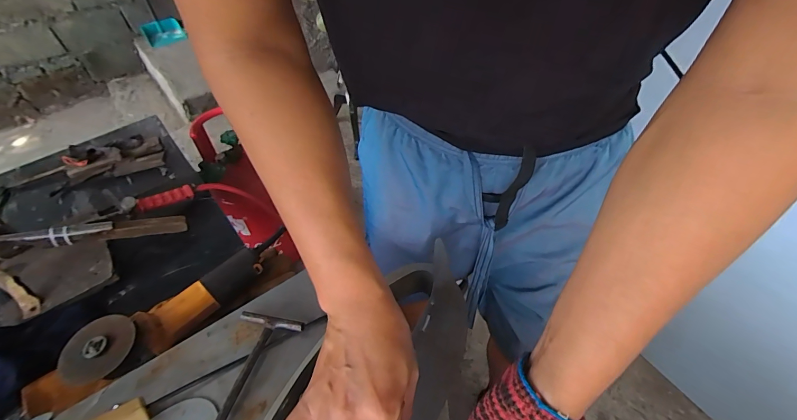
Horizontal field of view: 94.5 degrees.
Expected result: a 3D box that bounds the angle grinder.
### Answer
[{"bbox_3d":[-0.350,0.155,0.578,0.092,0.088,0.276,30,54,25],"label":"angle grinder"}]

